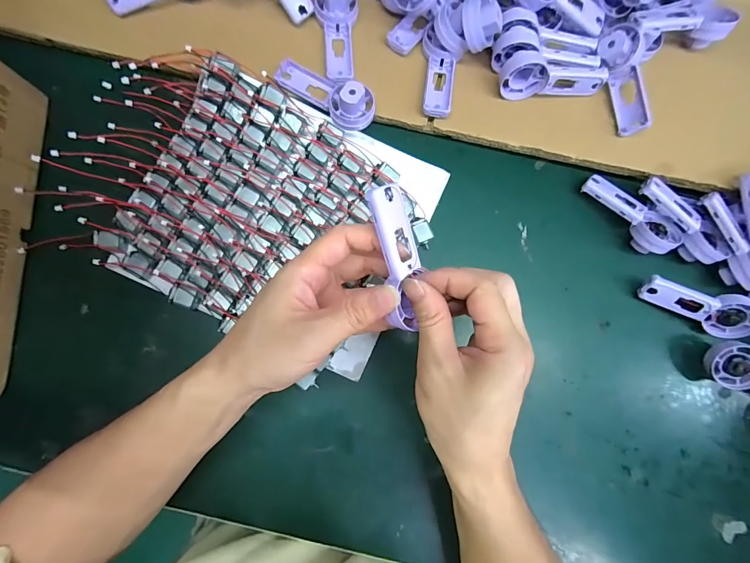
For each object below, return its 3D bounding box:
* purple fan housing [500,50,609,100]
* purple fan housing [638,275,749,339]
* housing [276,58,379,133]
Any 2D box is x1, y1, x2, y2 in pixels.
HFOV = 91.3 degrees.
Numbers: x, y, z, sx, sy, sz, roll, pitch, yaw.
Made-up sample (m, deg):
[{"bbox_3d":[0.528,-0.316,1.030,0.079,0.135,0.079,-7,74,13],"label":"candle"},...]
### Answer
[{"bbox_3d":[0.158,-0.182,0.328,0.094,0.036,0.022,5,58,-2],"label":"purple fan housing"},{"bbox_3d":[0.287,0.022,0.329,0.089,0.037,0.034,18,82,1],"label":"purple fan housing"},{"bbox_3d":[-0.045,-0.167,0.321,0.094,0.026,0.034,29,82,2],"label":"housing"}]

